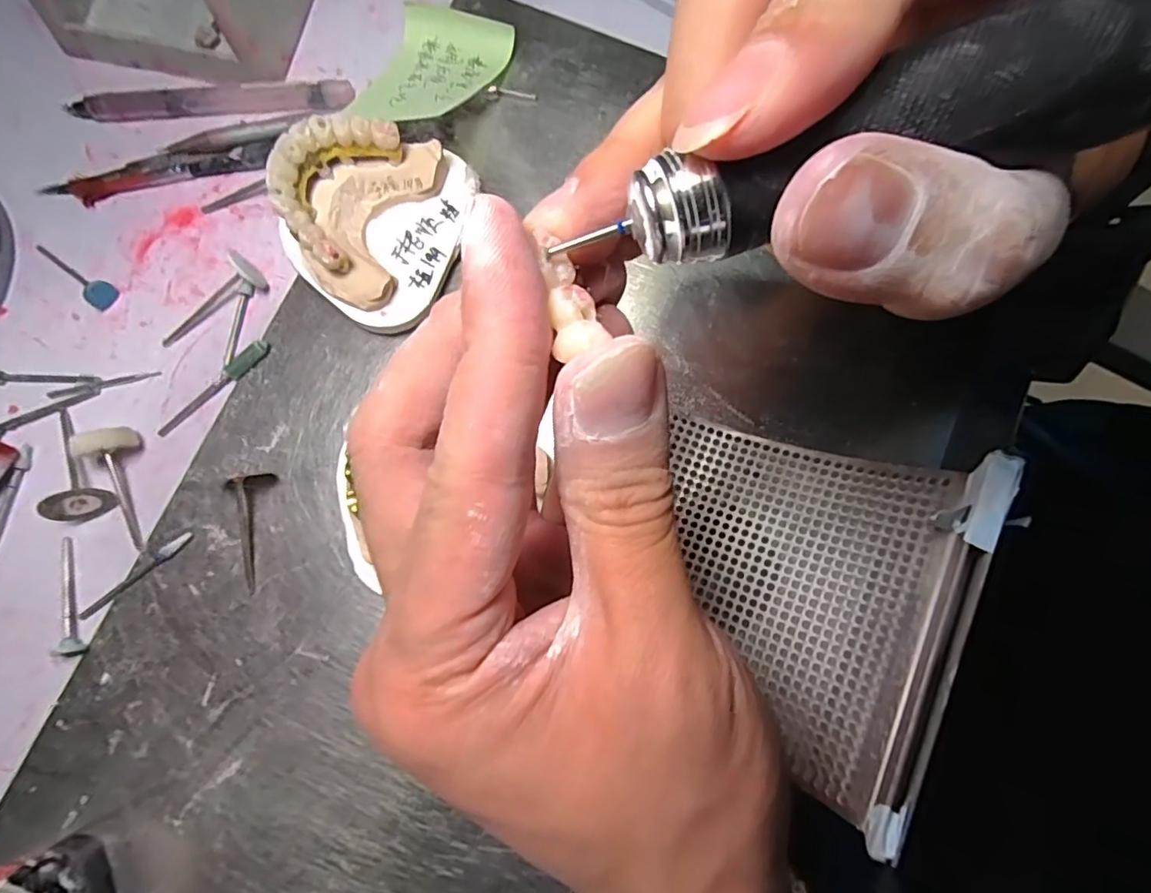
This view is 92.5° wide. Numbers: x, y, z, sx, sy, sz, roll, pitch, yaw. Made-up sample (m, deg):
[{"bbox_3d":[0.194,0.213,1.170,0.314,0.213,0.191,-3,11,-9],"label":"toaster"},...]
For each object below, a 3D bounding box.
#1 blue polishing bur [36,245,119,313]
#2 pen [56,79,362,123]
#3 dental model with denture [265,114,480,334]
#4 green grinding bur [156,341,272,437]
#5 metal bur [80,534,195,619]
[{"bbox_3d":[-0.207,-0.070,0.225,0.043,0.009,0.011,31,81,5],"label":"blue polishing bur"},{"bbox_3d":[-0.157,-0.149,0.236,0.118,0.008,0.010,-3,80,-1],"label":"pen"},{"bbox_3d":[-0.079,-0.088,0.213,0.060,0.037,0.078,13,80,2],"label":"dental model with denture"},{"bbox_3d":[-0.144,-0.023,0.217,0.053,0.007,0.006,-41,83,-7],"label":"green grinding bur"},{"bbox_3d":[-0.165,0.048,0.205,0.048,0.004,0.005,-38,82,-7],"label":"metal bur"}]

